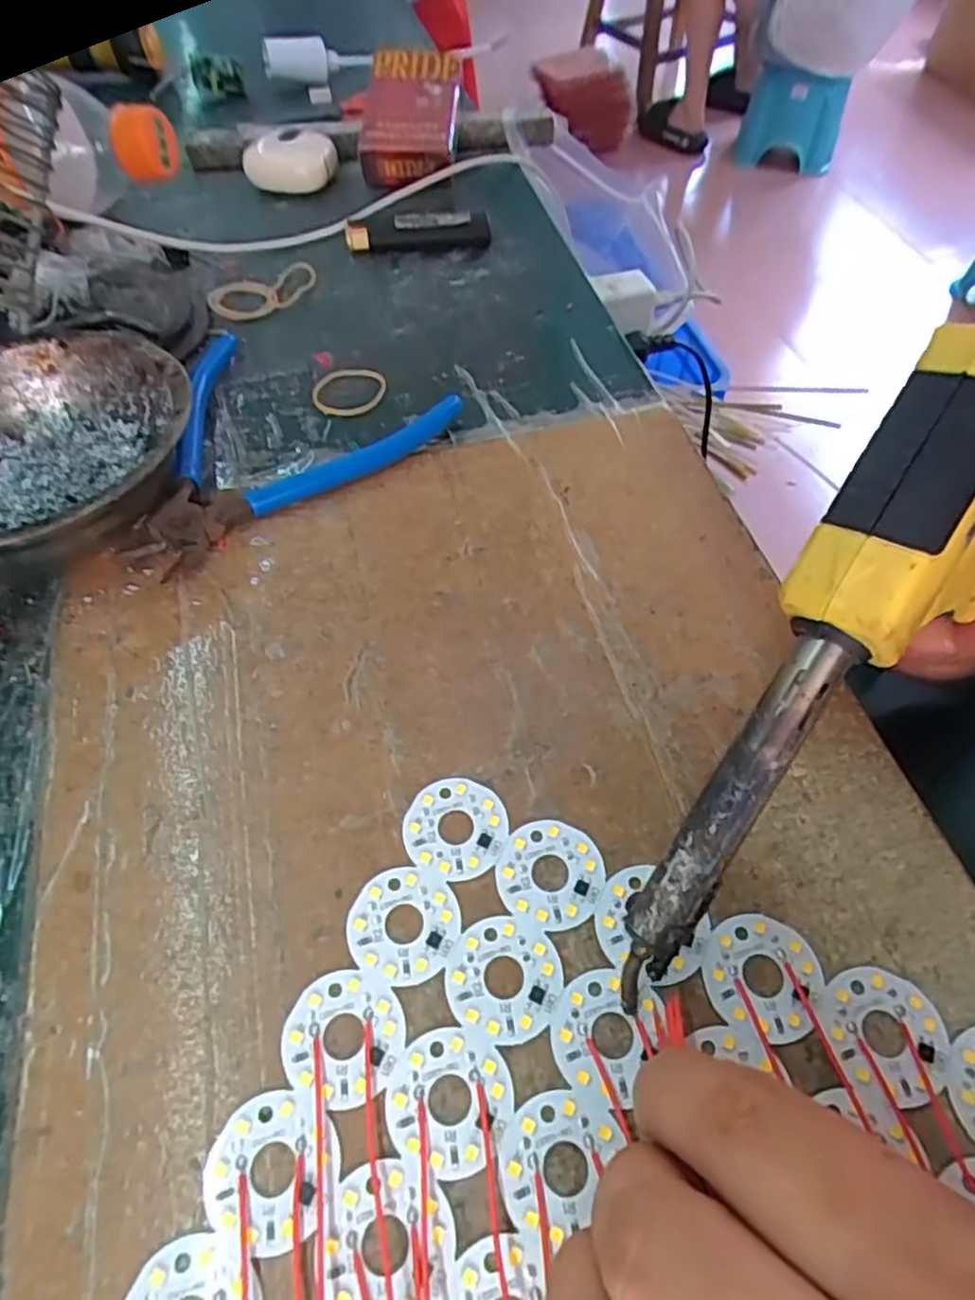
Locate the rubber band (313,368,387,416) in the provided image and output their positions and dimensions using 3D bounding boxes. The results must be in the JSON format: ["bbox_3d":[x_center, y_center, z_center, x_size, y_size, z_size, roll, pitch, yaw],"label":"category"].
[{"bbox_3d":[-0.065,-0.123,0.331,0.034,0.004,0.030,-9,57,-4],"label":"rubber band"}]

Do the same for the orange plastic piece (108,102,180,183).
[{"bbox_3d":[-0.167,-0.246,0.345,0.029,0.031,0.023,-20,58,-11],"label":"orange plastic piece"}]

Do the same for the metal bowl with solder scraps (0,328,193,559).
[{"bbox_3d":[-0.172,-0.074,0.276,0.124,0.043,0.116,-1,57,1],"label":"metal bowl with solder scraps"}]

